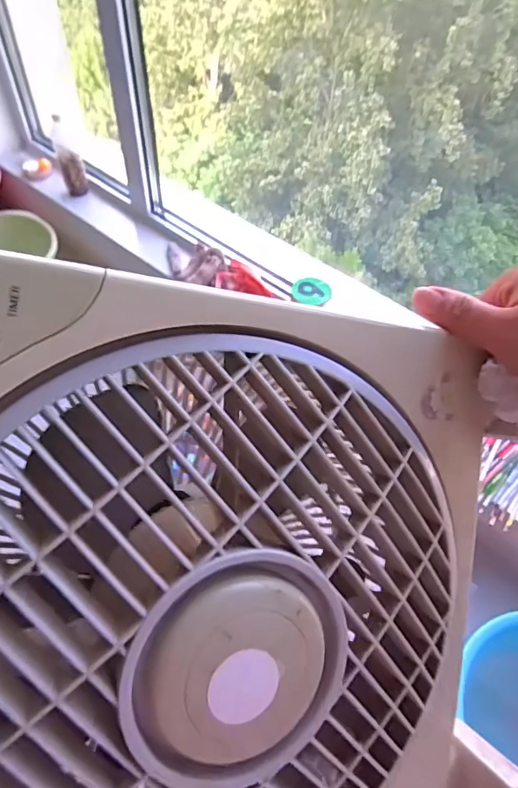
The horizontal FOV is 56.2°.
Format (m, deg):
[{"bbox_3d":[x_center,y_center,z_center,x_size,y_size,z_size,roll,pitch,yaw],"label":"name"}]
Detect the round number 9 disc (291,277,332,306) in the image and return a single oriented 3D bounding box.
[{"bbox_3d":[0.116,-0.225,1.057,0.083,0.014,0.073,29,71,17],"label":"round number 9 disc"}]

